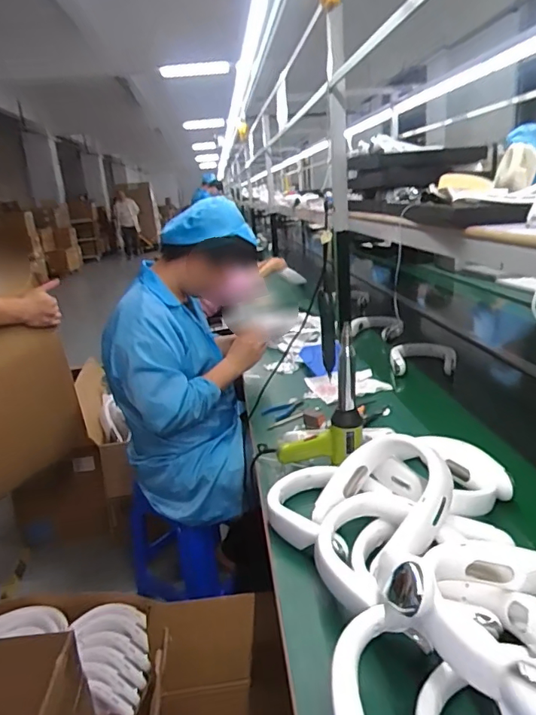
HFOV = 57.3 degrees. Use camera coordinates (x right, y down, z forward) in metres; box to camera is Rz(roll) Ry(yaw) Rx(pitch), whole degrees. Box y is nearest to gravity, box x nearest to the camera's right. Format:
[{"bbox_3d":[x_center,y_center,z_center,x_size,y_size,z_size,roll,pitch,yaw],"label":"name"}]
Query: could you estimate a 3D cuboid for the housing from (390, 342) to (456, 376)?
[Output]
[{"bbox_3d":[0.526,-0.016,1.652,0.202,0.072,0.251,1,19,21],"label":"housing"}]

